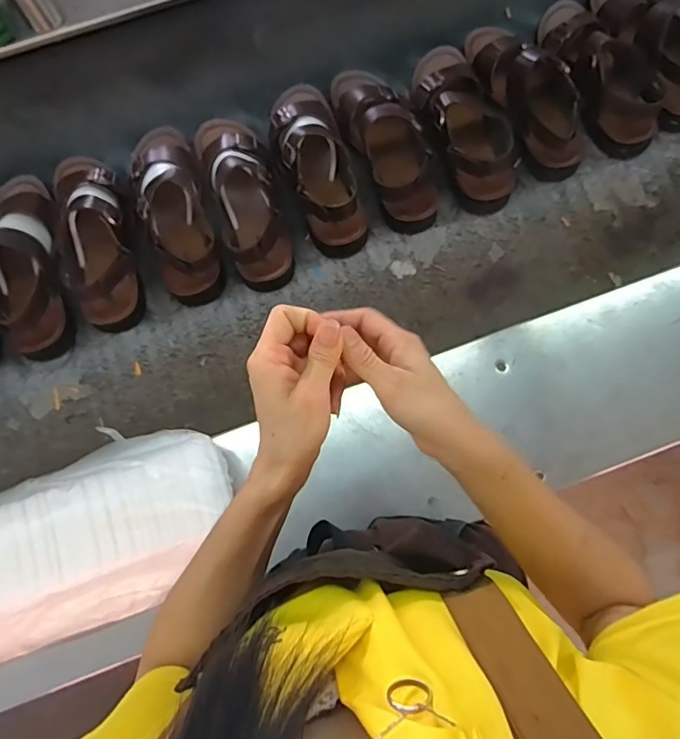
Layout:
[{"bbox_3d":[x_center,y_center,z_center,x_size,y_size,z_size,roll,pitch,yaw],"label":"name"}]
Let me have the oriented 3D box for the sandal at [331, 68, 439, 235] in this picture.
[{"bbox_3d":[0.071,-0.357,0.786,0.114,0.084,0.289,-18,76,-3],"label":"sandal"}]

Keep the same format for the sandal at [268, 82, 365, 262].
[{"bbox_3d":[-0.038,-0.321,0.775,0.111,0.098,0.288,-19,76,-4],"label":"sandal"}]

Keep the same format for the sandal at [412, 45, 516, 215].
[{"bbox_3d":[0.187,-0.397,0.786,0.134,0.103,0.302,-21,76,-4],"label":"sandal"}]

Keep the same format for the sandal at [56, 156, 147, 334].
[{"bbox_3d":[-0.361,-0.205,0.755,0.109,0.087,0.290,-15,76,-3],"label":"sandal"}]

